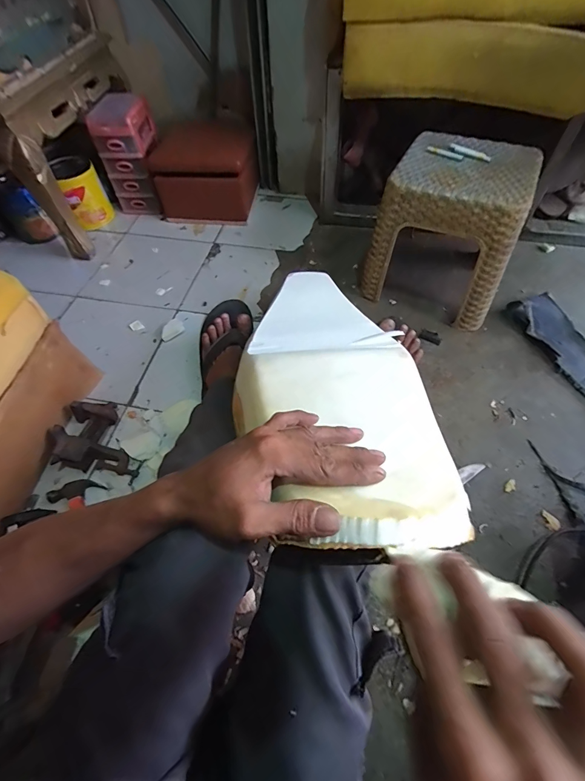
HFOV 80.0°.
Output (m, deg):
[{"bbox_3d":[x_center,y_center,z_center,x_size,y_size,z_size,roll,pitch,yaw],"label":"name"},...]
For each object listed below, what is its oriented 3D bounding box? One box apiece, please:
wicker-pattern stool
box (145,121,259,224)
[{"bbox_3d":[0.377,-0.385,0.842,0.309,0.285,0.291,24,61,16],"label":"wicker-pattern stool"},{"bbox_3d":[-0.270,-0.704,1.099,0.303,0.227,0.258,1,59,1],"label":"box"}]

